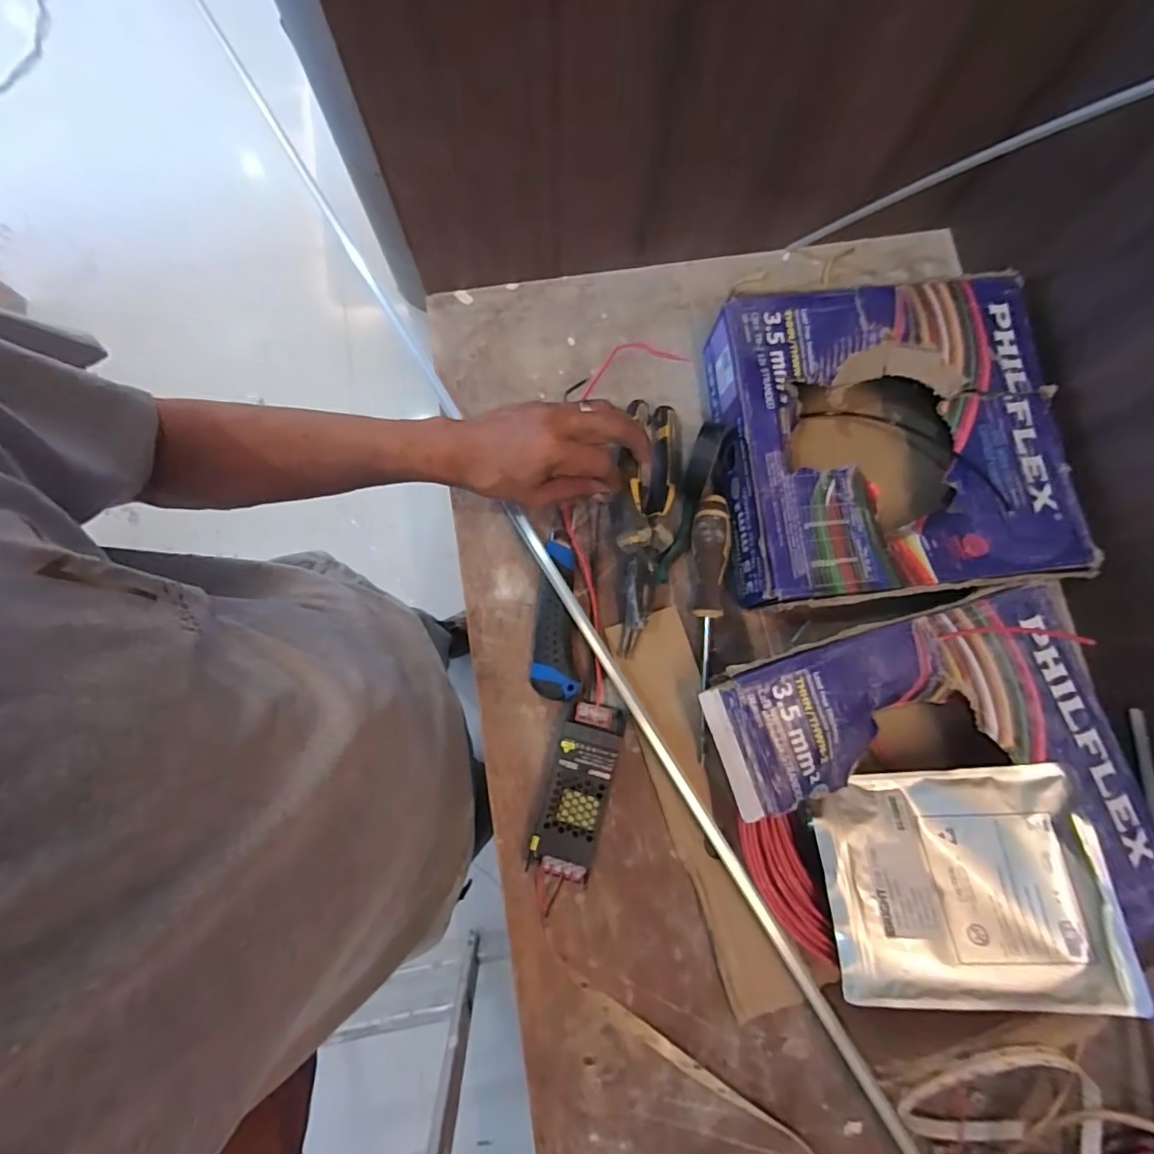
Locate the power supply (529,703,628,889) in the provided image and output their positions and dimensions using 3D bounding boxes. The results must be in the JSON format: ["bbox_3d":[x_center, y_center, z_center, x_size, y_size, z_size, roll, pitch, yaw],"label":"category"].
[{"bbox_3d":[0.000,0.175,0.444,0.051,0.028,0.137,16,80,3],"label":"power supply"}]

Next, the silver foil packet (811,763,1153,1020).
[{"bbox_3d":[0.277,0.220,0.386,0.186,0.016,0.150,-7,67,10],"label":"silver foil packet"}]

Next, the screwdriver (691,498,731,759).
[{"bbox_3d":[0.115,0.041,0.464,0.029,0.034,0.220,2,79,0],"label":"screwdriver"}]

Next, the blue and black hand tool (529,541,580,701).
[{"bbox_3d":[-0.021,0.037,0.469,0.038,0.022,0.134,-3,79,-1],"label":"blue and black hand tool"}]

